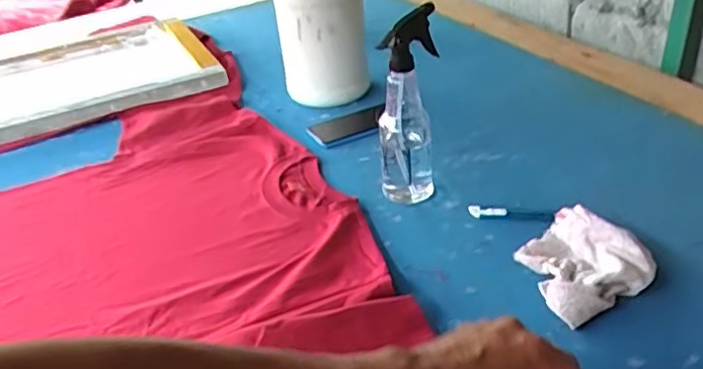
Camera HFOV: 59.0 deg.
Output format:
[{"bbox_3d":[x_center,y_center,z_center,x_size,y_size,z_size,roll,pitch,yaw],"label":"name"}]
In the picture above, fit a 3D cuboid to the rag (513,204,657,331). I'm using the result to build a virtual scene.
[{"bbox_3d":[0.245,0.081,0.681,0.131,0.040,0.136,-17,33,-18],"label":"rag"}]

